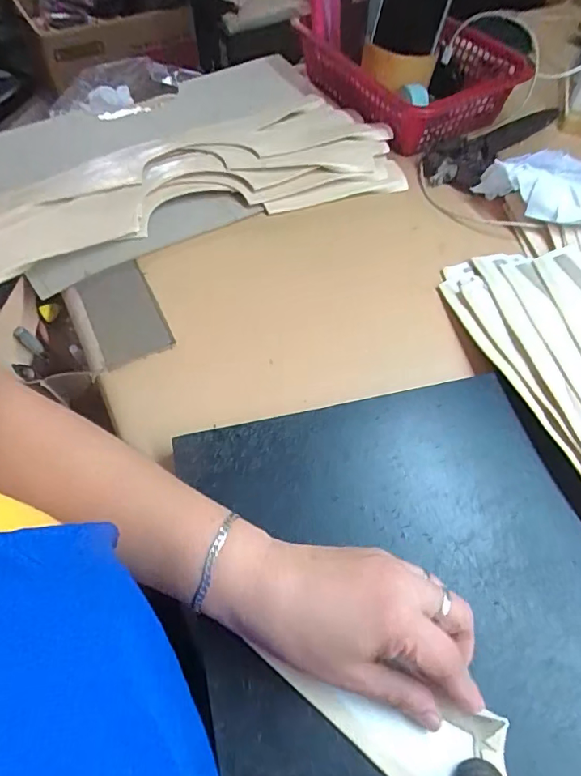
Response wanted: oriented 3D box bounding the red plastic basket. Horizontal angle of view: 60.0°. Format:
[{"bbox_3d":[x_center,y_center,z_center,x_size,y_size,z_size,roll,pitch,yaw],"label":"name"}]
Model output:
[{"bbox_3d":[0.148,-0.396,0.633,0.182,0.075,0.231,-22,60,-14],"label":"red plastic basket"}]

